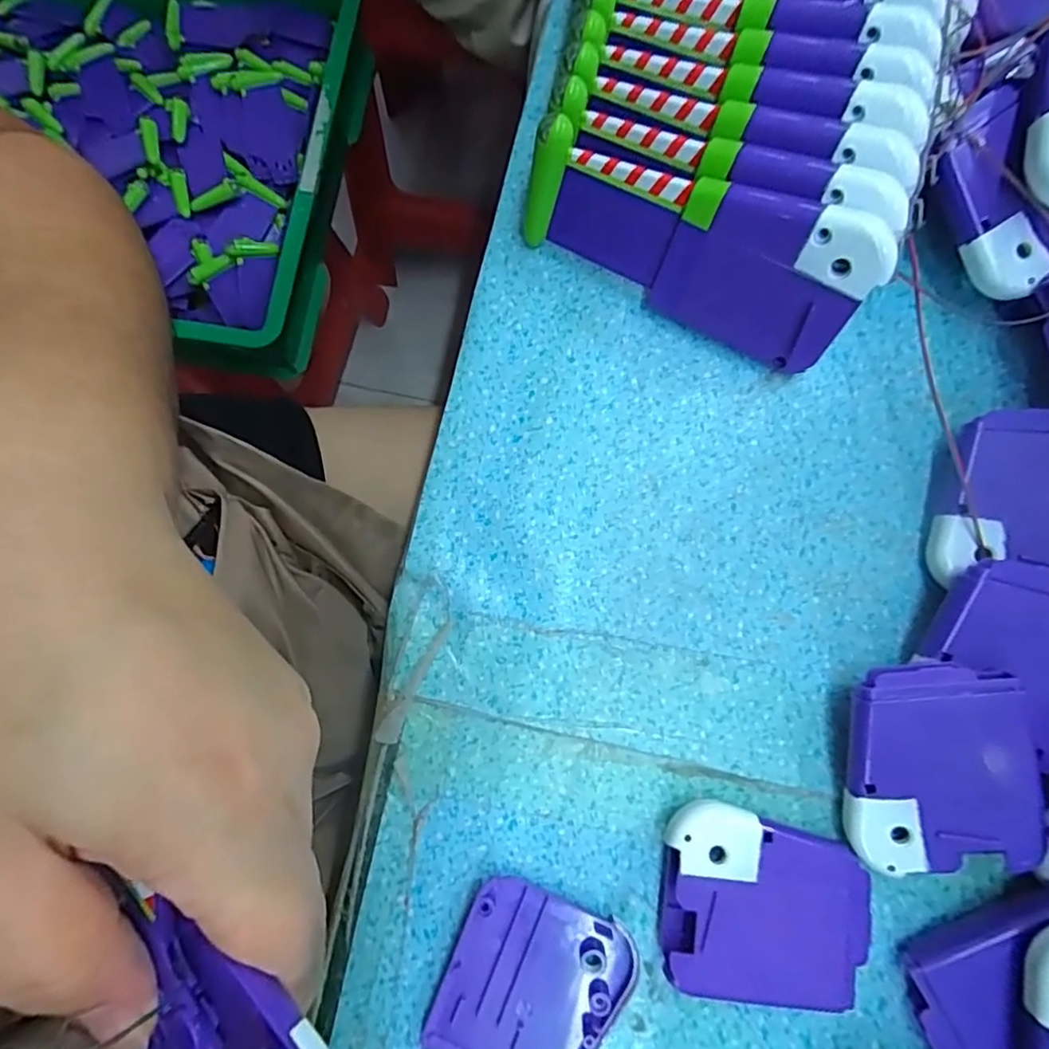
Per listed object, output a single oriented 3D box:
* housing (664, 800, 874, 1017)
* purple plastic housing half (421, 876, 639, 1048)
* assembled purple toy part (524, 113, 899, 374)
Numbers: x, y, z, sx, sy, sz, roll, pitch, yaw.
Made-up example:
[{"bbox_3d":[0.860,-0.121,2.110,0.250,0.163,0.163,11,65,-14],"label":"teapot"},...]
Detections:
[{"bbox_3d":[0.073,0.116,0.183,0.061,0.015,0.053,7,80,2],"label":"housing"},{"bbox_3d":[0.001,0.145,0.183,0.051,0.007,0.059,23,81,5],"label":"purple plastic housing half"},{"bbox_3d":[0.057,-0.098,0.205,0.117,0.053,0.018,30,58,11],"label":"assembled purple toy part"}]

